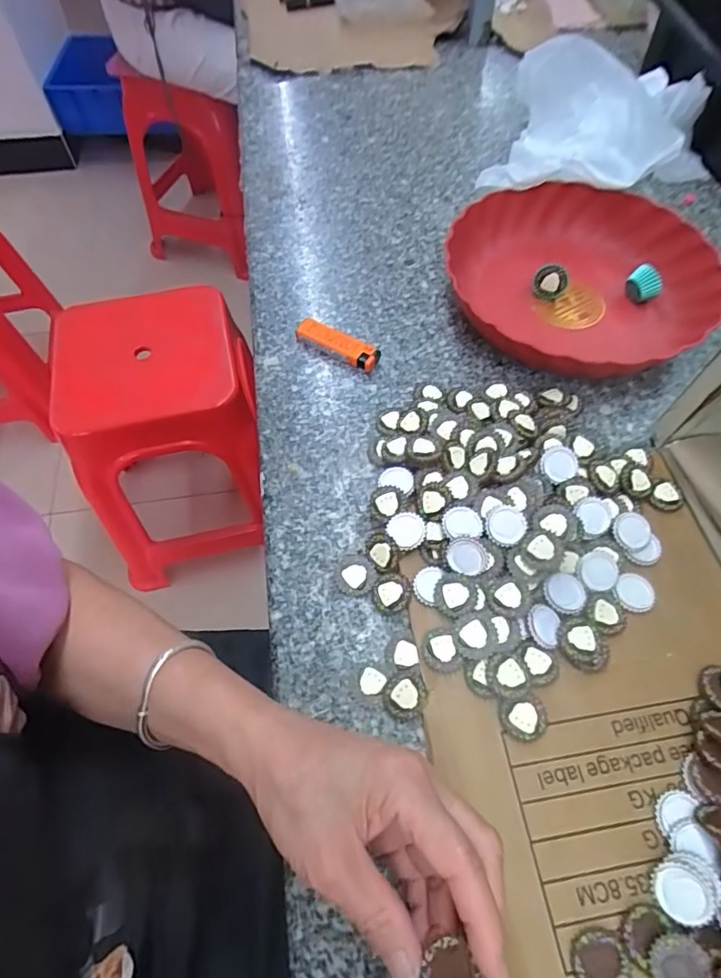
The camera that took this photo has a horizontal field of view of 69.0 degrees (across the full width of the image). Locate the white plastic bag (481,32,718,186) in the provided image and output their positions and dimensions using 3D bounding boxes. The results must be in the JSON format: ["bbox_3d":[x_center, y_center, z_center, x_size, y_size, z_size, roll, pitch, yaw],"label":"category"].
[{"bbox_3d":[0.265,-0.380,0.562,0.224,0.077,0.235,11,62,10],"label":"white plastic bag"}]

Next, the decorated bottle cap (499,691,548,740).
[{"bbox_3d":[0.099,0.139,0.318,0.028,0.009,0.025,-13,61,-3],"label":"decorated bottle cap"}]

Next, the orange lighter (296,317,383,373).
[{"bbox_3d":[-0.021,-0.131,0.478,0.082,0.015,0.022,27,66,18],"label":"orange lighter"}]

